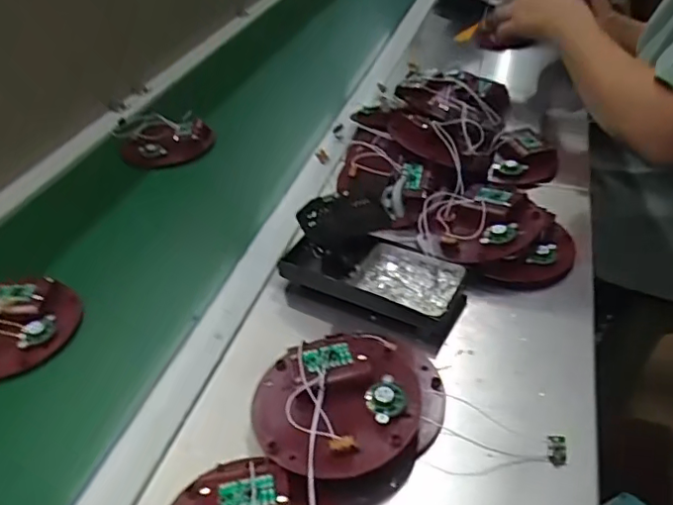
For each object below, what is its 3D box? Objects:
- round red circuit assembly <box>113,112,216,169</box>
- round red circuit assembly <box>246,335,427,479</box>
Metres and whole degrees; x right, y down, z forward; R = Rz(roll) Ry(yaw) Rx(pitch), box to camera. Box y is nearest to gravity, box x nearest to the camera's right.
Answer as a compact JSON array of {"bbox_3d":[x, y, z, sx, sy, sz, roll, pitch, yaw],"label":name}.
[{"bbox_3d":[-0.243,-0.161,0.814,0.117,0.042,0.113,-2,39,2],"label":"round red circuit assembly"},{"bbox_3d":[0.010,0.109,0.428,0.143,0.039,0.114,-17,41,-16],"label":"round red circuit assembly"}]

